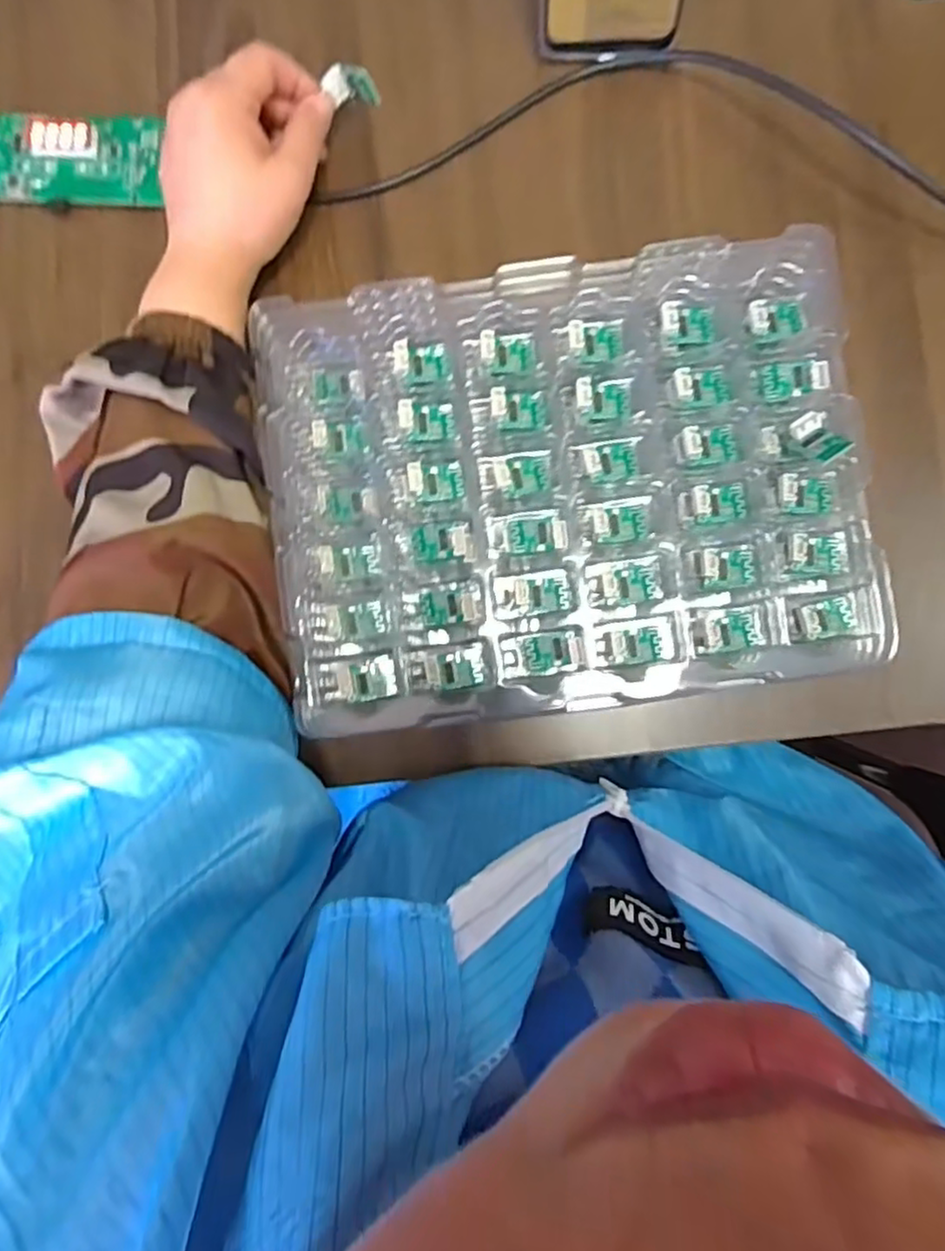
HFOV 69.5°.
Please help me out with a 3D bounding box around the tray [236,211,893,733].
[{"bbox_3d":[0.046,-0.066,0.346,0.283,0.048,0.214,-8,89,2],"label":"tray"}]

